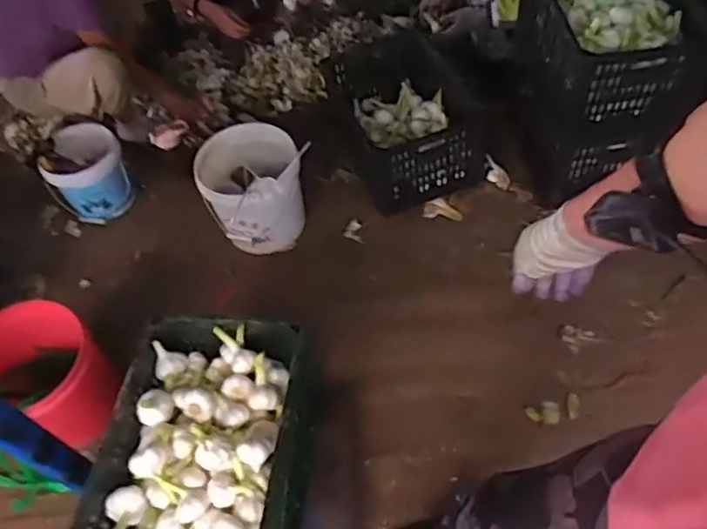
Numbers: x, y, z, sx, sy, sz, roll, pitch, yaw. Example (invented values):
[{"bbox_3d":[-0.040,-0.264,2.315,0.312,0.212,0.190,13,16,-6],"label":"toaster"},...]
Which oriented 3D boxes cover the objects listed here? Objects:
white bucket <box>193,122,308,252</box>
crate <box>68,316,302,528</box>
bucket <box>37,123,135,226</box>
[{"bbox_3d":[-0.236,-0.186,1.487,0.253,0.268,0.303,-25,59,-12],"label":"white bucket"},{"bbox_3d":[-0.242,0.327,1.036,0.311,0.190,0.436,1,54,9],"label":"crate"},{"bbox_3d":[-0.700,-0.237,1.625,0.203,0.186,0.175,-29,60,-14],"label":"bucket"}]

